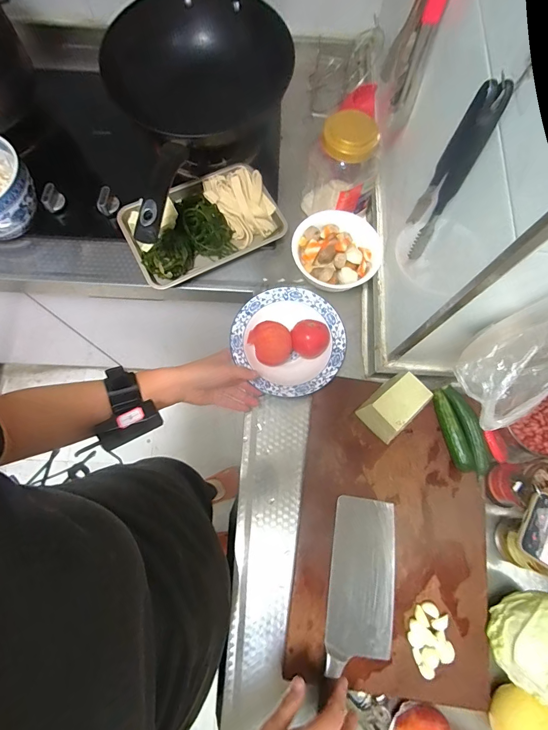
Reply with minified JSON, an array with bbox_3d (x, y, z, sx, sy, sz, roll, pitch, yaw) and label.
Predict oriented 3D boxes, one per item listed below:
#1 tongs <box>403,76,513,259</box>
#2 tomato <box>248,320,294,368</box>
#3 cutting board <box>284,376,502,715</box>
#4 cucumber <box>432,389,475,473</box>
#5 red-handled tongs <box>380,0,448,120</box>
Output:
[{"bbox_3d":[0.179,-0.193,0.370,0.025,0.189,0.052,9,74,1],"label":"tongs"},{"bbox_3d":[-0.005,-0.032,0.559,0.061,0.065,0.063,0,74,-1],"label":"tomato"},{"bbox_3d":[0.177,0.234,0.504,0.281,0.018,0.398,8,74,1],"label":"cutting board"},{"bbox_3d":[0.264,0.101,0.532,0.028,0.027,0.124,-17,75,-6],"label":"cucumber"},{"bbox_3d":[0.186,-0.435,0.432,0.041,0.211,0.075,14,74,3],"label":"red-handled tongs"}]

